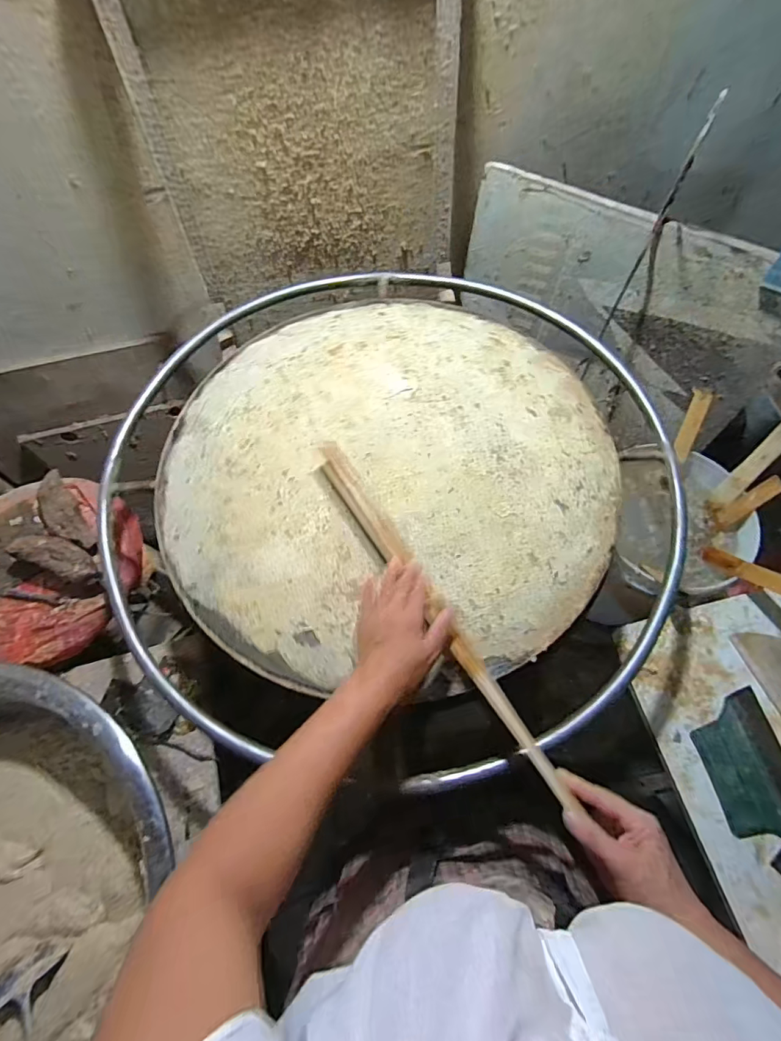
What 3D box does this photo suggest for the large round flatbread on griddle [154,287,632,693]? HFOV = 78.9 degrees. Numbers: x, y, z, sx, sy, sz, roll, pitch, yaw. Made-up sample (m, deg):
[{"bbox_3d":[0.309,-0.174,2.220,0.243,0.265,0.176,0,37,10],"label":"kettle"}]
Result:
[{"bbox_3d":[-0.004,-0.080,0.680,0.608,0.019,0.610,-1,64,1],"label":"large round flatbread on griddle"}]

